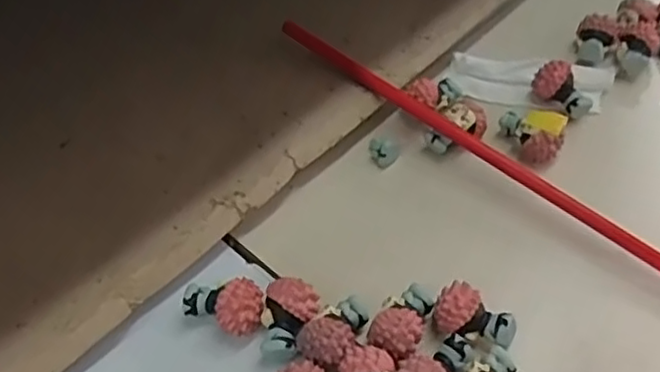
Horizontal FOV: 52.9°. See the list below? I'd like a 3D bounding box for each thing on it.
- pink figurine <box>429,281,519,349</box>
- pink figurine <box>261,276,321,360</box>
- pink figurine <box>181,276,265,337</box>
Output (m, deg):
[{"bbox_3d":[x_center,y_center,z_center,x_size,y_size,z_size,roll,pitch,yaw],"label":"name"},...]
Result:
[{"bbox_3d":[0.051,0.050,0.240,0.028,0.018,0.018,38,60,22],"label":"pink figurine"},{"bbox_3d":[-0.014,0.049,0.238,0.019,0.017,0.027,6,53,0],"label":"pink figurine"},{"bbox_3d":[-0.039,0.042,0.242,0.030,0.016,0.019,24,56,13],"label":"pink figurine"}]

